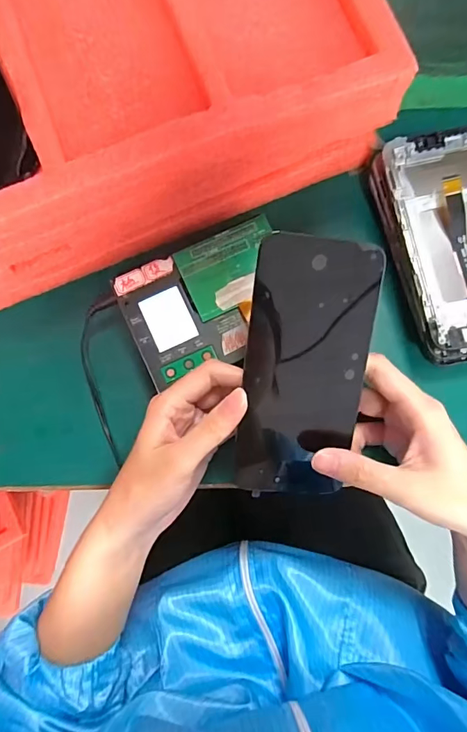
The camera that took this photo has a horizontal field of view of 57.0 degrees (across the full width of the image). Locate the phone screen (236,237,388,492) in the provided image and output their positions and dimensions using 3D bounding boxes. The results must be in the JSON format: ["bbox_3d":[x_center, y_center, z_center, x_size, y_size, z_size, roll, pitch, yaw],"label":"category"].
[{"bbox_3d":[0.044,0.005,0.263,0.072,0.007,0.159,5,105,-7],"label":"phone screen"}]

